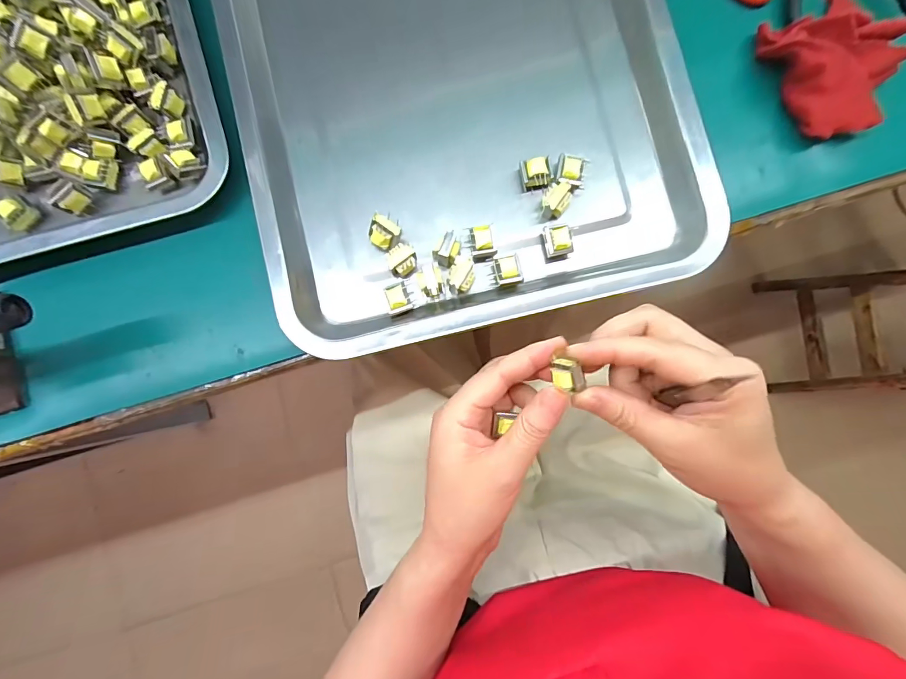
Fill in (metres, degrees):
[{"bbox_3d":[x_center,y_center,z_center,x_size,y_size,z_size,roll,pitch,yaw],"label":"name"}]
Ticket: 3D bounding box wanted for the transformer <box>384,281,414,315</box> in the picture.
[{"bbox_3d":[-0.035,-0.027,0.271,0.015,0.017,0.020,-9,86,0],"label":"transformer"}]

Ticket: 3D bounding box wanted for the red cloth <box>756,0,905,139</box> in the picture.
[{"bbox_3d":[0.262,-0.190,0.280,0.078,0.029,0.095,-25,87,-1],"label":"red cloth"}]

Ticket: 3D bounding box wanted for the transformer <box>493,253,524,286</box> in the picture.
[{"bbox_3d":[0.036,-0.044,0.275,0.017,0.017,0.018,-13,86,-1],"label":"transformer"}]

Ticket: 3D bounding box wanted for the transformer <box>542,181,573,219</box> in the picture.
[{"bbox_3d":[0.069,-0.092,0.277,0.016,0.017,0.019,37,87,2],"label":"transformer"}]

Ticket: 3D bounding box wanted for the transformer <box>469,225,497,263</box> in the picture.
[{"bbox_3d":[0.019,-0.063,0.277,0.016,0.017,0.022,-10,86,0],"label":"transformer"}]

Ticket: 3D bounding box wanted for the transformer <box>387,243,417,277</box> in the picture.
[{"bbox_3d":[-0.033,-0.052,0.275,0.019,0.019,0.019,-38,87,-2],"label":"transformer"}]

